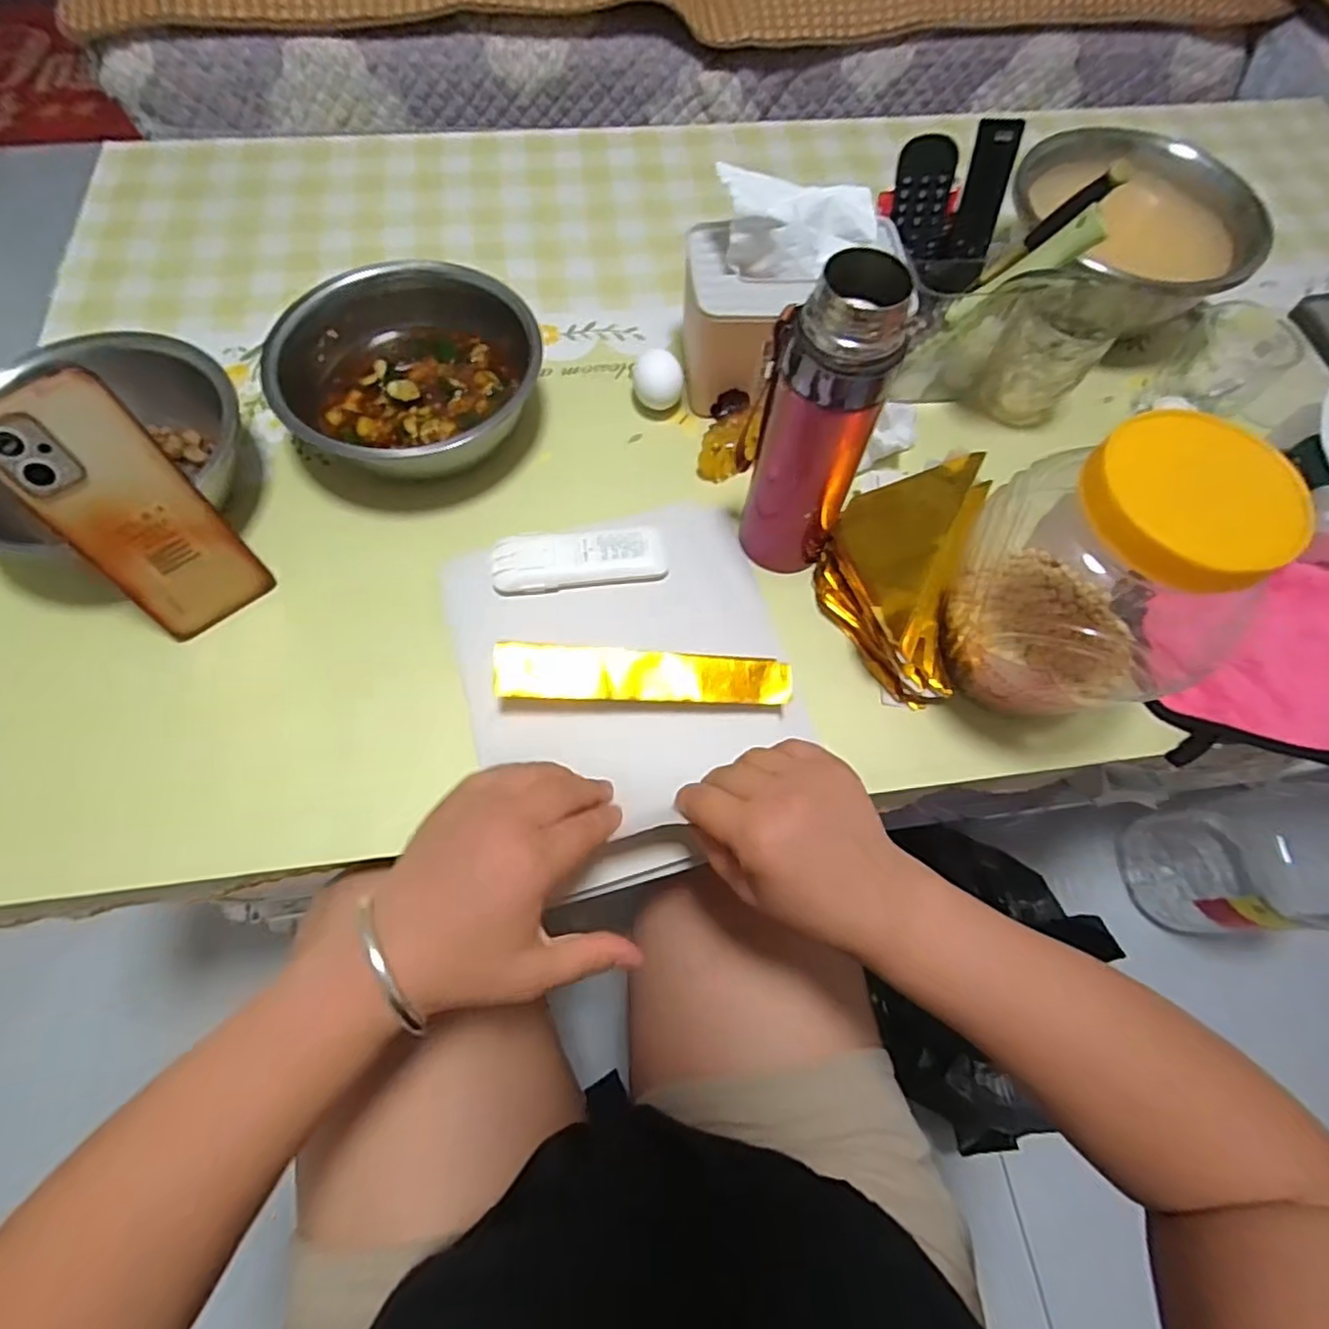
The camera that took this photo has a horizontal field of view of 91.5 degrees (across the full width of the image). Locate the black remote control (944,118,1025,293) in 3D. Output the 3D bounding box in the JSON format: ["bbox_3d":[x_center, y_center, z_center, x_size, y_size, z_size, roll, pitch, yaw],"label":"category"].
[{"bbox_3d":[0.251,-0.362,0.515,0.034,0.110,0.015,3,36,-2],"label":"black remote control"}]

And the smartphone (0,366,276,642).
[{"bbox_3d":[-0.334,-0.093,0.410,0.073,0.165,0.014,-36,48,-16],"label":"smartphone"}]

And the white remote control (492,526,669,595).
[{"bbox_3d":[-0.061,-0.077,0.474,0.124,0.012,0.045,-4,67,-4],"label":"white remote control"}]

